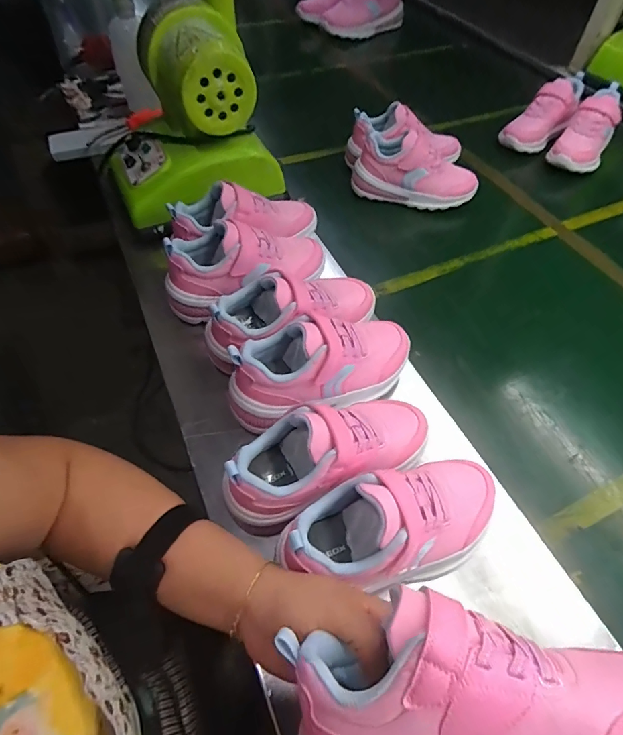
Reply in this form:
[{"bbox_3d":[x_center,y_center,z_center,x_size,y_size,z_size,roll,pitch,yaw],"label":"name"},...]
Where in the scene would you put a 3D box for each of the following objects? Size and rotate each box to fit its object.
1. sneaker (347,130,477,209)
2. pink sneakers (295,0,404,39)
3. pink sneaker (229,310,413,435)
[{"bbox_3d":[0.167,-0.313,0.699,0.197,0.087,0.062,10,54,8],"label":"sneaker"},{"bbox_3d":[0.100,-0.959,1.176,0.282,0.159,0.122,-27,57,-19],"label":"pink sneakers"},{"bbox_3d":[0.011,-0.007,0.439,0.189,0.079,0.070,-19,55,-13],"label":"pink sneaker"}]

